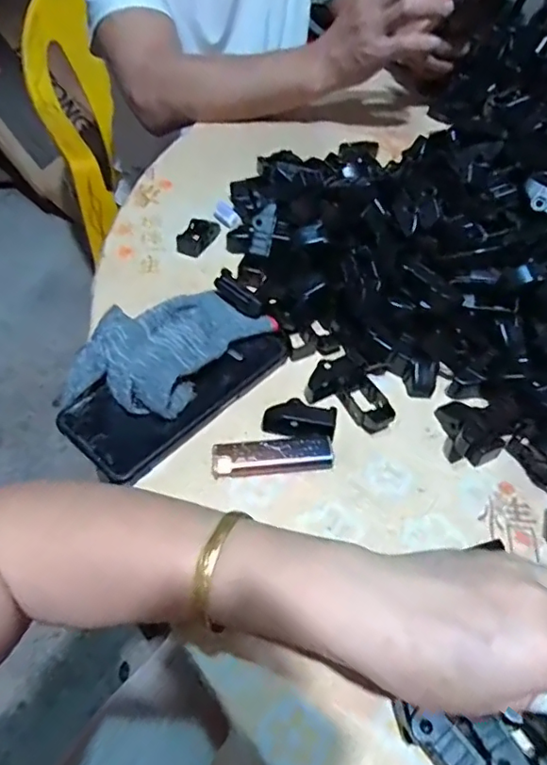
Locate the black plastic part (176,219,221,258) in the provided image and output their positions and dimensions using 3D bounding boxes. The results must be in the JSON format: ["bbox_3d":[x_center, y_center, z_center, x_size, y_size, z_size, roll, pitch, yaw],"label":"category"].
[{"bbox_3d":[-0.070,-0.139,0.511,0.024,0.016,0.048,25,54,19],"label":"black plastic part"}]

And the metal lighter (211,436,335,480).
[{"bbox_3d":[-0.001,0.049,0.360,0.079,0.006,0.023,-4,68,-5],"label":"metal lighter"}]

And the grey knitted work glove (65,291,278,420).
[{"bbox_3d":[-0.077,-0.030,0.389,0.084,0.031,0.134,31,56,23],"label":"grey knitted work glove"}]

